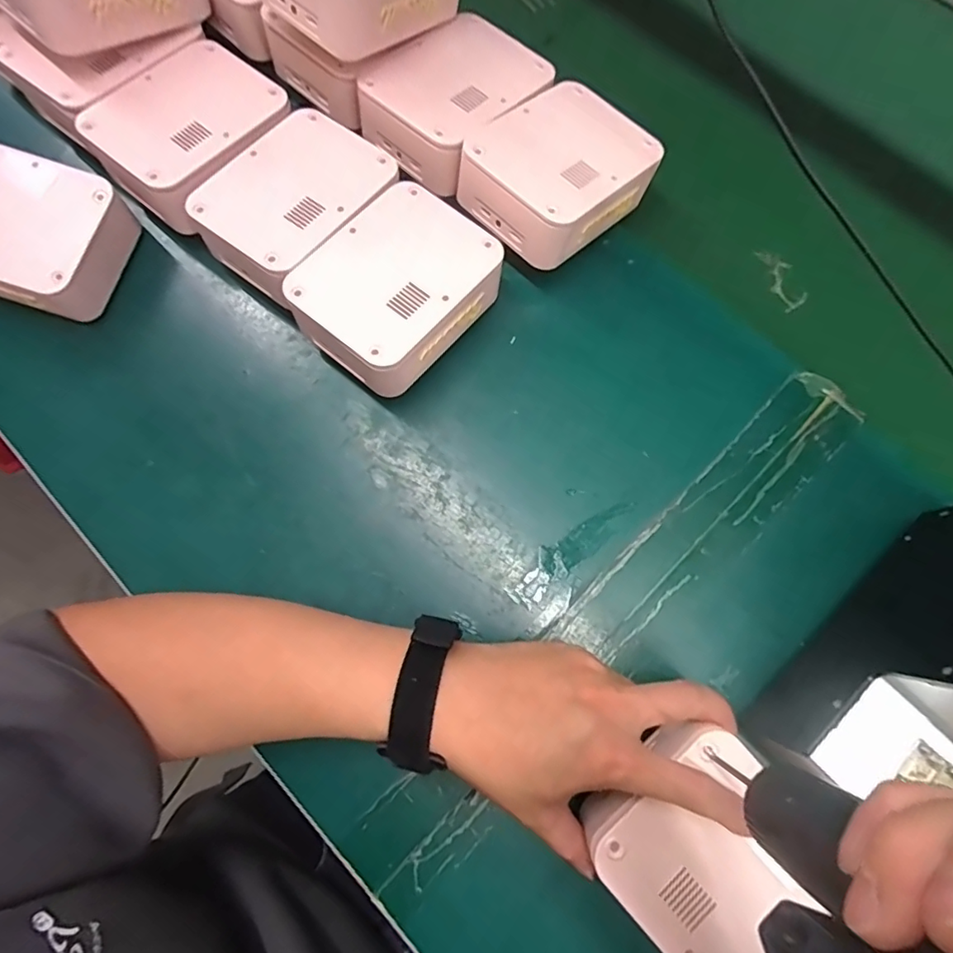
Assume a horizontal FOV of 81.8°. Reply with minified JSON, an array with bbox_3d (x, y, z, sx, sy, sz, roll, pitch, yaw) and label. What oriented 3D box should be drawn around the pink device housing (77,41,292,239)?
[{"bbox_3d":[-0.211,-0.259,0.413,0.110,0.043,0.126,37,78,10],"label":"pink device housing"}]

